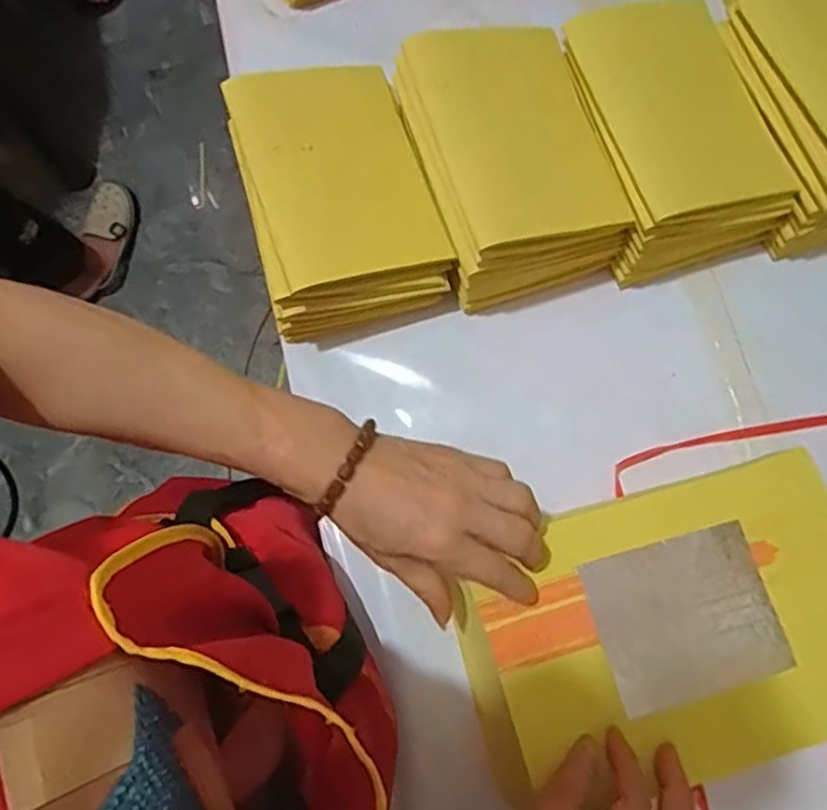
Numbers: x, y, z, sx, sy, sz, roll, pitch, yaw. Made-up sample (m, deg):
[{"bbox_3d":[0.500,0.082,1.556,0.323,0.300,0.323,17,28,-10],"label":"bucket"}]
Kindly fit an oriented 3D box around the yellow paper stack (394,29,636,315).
[{"bbox_3d":[0.063,-0.161,0.477,0.122,0.107,0.159,-16,77,-3],"label":"yellow paper stack"}]

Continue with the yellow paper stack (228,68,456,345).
[{"bbox_3d":[-0.050,-0.142,0.477,0.119,0.080,0.161,-14,77,-3],"label":"yellow paper stack"}]

